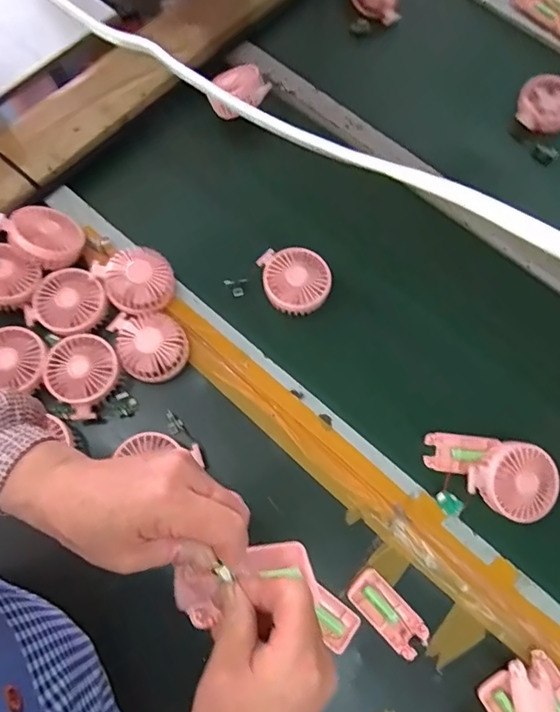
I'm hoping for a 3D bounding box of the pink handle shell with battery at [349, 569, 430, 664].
[{"bbox_3d":[0.125,0.297,0.577,0.046,0.022,0.097,-42,76,-14],"label":"pink handle shell with battery"}]

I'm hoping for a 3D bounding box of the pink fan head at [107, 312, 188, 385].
[{"bbox_3d":[-0.167,-0.018,0.644,0.088,0.039,0.097,-21,72,-8],"label":"pink fan head"}]

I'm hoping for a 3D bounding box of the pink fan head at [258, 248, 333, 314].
[{"bbox_3d":[0.022,-0.105,0.677,0.087,0.030,0.092,0,71,-1],"label":"pink fan head"}]

